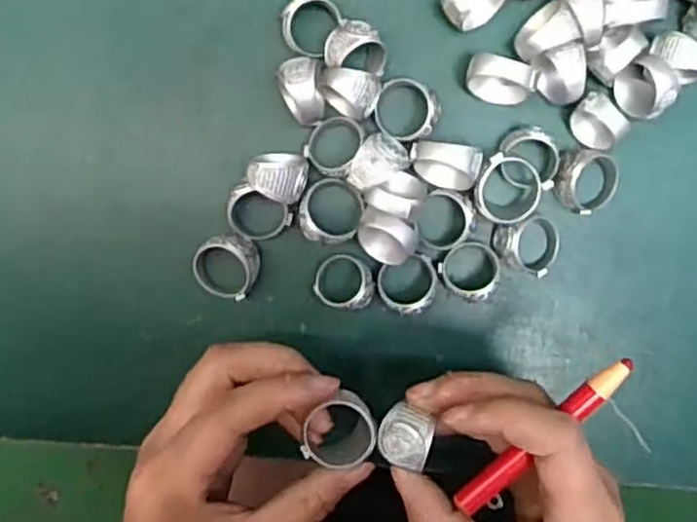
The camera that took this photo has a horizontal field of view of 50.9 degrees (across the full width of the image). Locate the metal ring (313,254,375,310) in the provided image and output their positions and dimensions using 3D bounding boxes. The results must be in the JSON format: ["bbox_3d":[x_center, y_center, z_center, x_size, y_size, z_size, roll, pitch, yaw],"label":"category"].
[{"bbox_3d":[-0.002,0.009,0.306,0.025,0.016,0.021,8,96,-2],"label":"metal ring"}]

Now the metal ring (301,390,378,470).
[{"bbox_3d":[-0.003,0.060,0.262,0.026,0.010,0.025,0,97,0],"label":"metal ring"}]

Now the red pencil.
[{"bbox_3d":[0.066,0.058,0.245,0.073,0.006,0.008,-43,95,6],"label":"red pencil"}]

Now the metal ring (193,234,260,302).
[{"bbox_3d":[-0.051,0.002,0.305,0.026,0.016,0.026,0,96,-1],"label":"metal ring"}]

